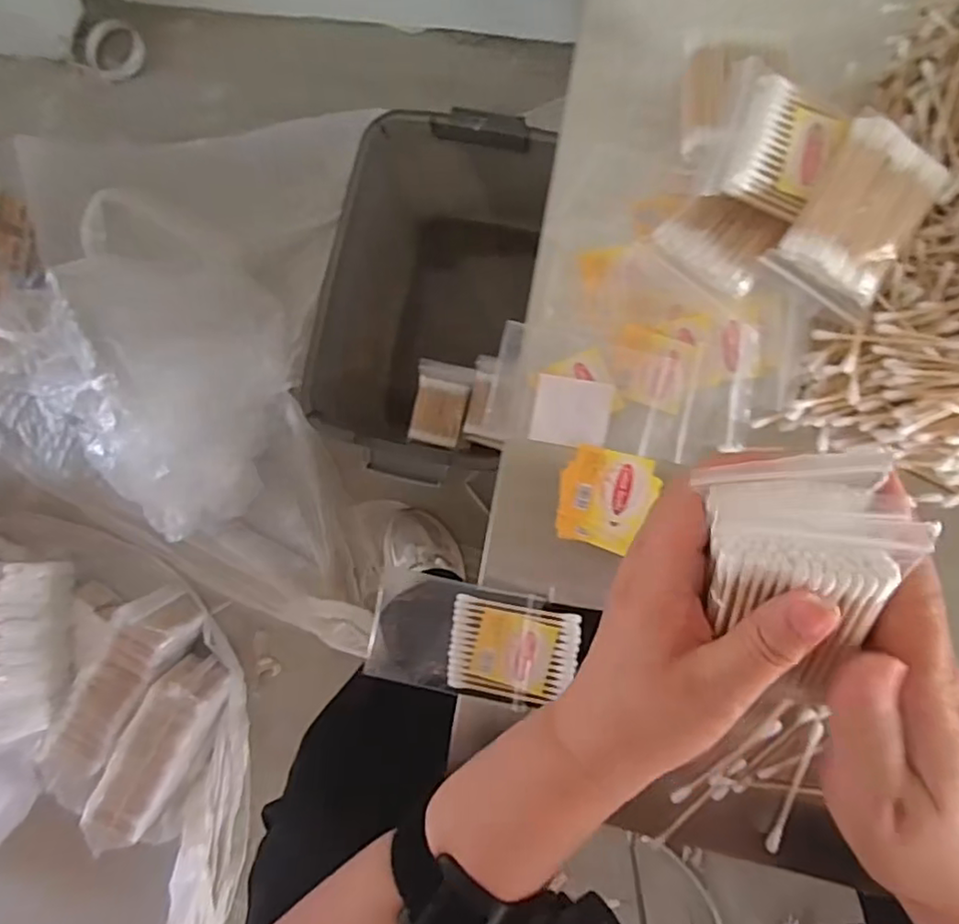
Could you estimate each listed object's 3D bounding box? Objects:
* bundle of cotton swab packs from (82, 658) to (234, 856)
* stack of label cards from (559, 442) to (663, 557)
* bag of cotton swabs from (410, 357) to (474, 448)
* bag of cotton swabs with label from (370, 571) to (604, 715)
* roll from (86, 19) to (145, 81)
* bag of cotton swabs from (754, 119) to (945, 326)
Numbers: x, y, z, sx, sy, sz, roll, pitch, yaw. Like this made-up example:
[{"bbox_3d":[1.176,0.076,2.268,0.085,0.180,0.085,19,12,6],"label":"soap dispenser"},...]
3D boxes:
[{"bbox_3d":[-0.410,0.364,0.801,0.080,0.097,0.235,25,90,7],"label":"bundle of cotton swab packs"},{"bbox_3d":[0.072,0.021,0.355,0.052,0.007,0.055,15,89,7],"label":"stack of label cards"},{"bbox_3d":[-0.044,-0.068,0.724,0.061,0.026,0.097,10,88,7],"label":"bag of cotton swabs"},{"bbox_3d":[-0.002,0.105,0.365,0.126,0.018,0.064,7,88,7],"label":"bag of cotton swabs with label"},{"bbox_3d":[-0.543,-0.612,0.929,0.090,0.017,0.081,40,92,7],"label":"roll"},{"bbox_3d":[0.189,-0.120,0.309,0.058,0.014,0.079,28,98,-12],"label":"bag of cotton swabs"}]

